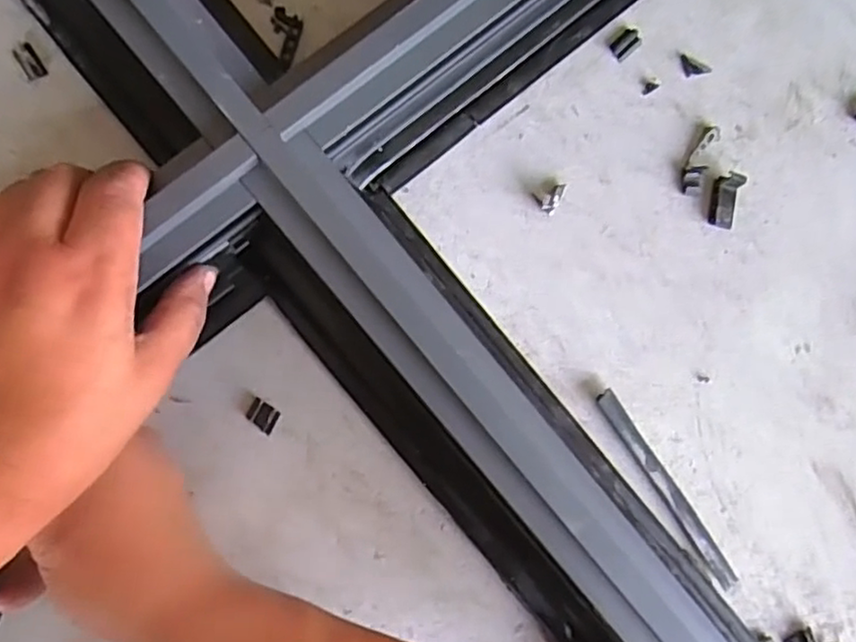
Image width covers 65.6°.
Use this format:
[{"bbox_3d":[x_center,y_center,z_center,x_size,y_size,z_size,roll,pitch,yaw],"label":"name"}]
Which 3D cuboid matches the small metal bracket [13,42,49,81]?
[{"bbox_3d":[-0.204,-0.133,0.340,0.011,0.004,0.018,-33,91,-8],"label":"small metal bracket"}]

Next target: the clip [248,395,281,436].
[{"bbox_3d":[-0.086,0.049,0.346,0.018,0.004,0.012,37,83,-4],"label":"clip"}]

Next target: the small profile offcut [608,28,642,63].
[{"bbox_3d":[0.116,-0.162,0.387,0.018,0.004,0.013,-38,92,-8],"label":"small profile offcut"}]

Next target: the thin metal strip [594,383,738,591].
[{"bbox_3d":[0.133,0.094,0.370,0.012,0.008,0.129,-35,91,-8],"label":"thin metal strip"}]

